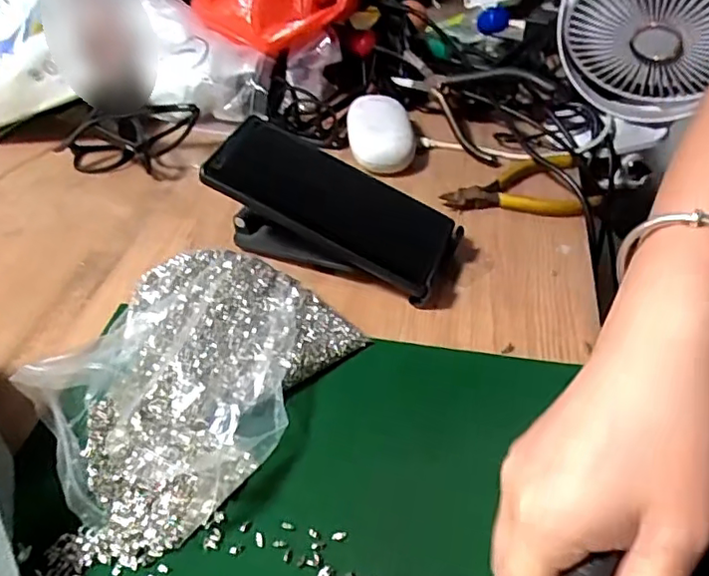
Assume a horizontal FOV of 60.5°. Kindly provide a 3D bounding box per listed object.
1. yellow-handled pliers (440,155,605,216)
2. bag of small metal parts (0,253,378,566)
[{"bbox_3d":[0.128,-0.083,0.483,0.112,0.015,0.075,0,43,1],"label":"yellow-handled pliers"},{"bbox_3d":[-0.092,0.049,0.333,0.121,0.039,0.181,26,50,26],"label":"bag of small metal parts"}]

